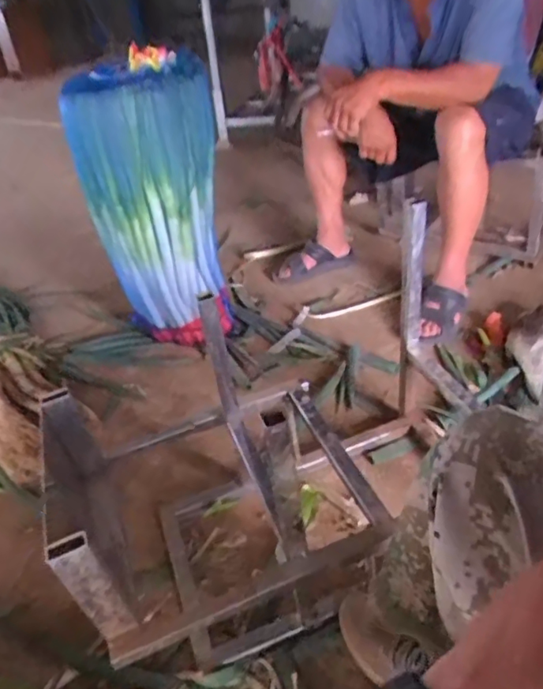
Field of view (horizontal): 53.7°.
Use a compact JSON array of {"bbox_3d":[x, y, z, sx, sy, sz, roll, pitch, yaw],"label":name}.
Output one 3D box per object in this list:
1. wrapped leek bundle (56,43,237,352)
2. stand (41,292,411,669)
[{"bbox_3d":[-0.269,-0.301,1.301,0.284,0.669,0.218,1,36,12],"label":"wrapped leek bundle"},{"bbox_3d":[-0.082,0.219,0.784,0.412,0.372,0.356,-17,36,-13],"label":"stand"}]

